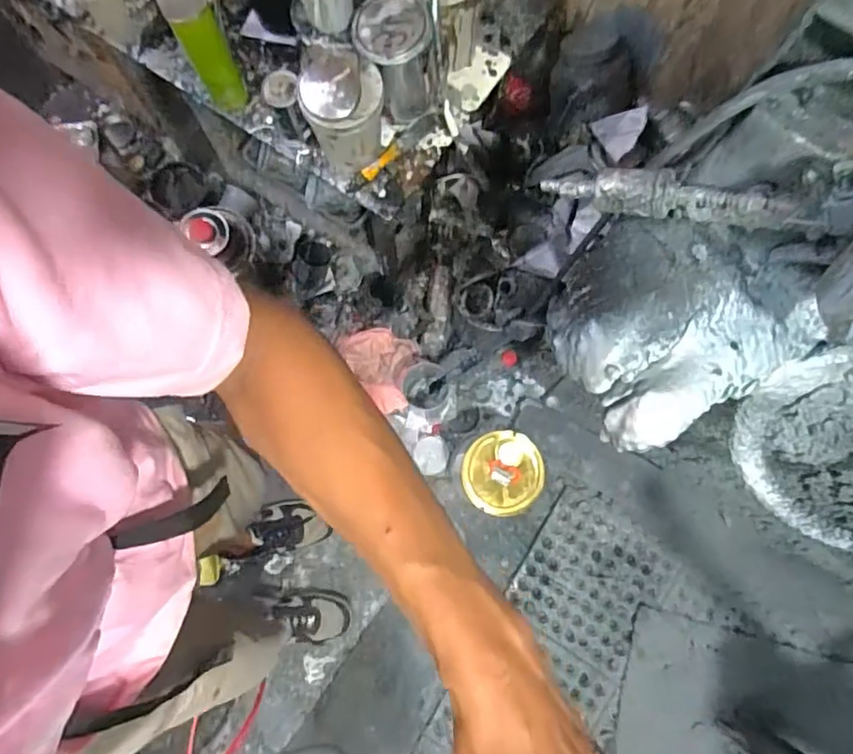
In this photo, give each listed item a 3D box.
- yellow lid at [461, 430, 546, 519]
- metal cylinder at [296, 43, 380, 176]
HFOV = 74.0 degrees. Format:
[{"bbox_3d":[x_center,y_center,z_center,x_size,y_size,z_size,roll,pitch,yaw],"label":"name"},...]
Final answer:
[{"bbox_3d":[0.154,0.193,1.139,0.158,0.032,0.161,0,77,-1],"label":"yellow lid"},{"bbox_3d":[-0.116,-0.369,0.803,0.107,0.175,0.109,-10,77,-3],"label":"metal cylinder"}]

